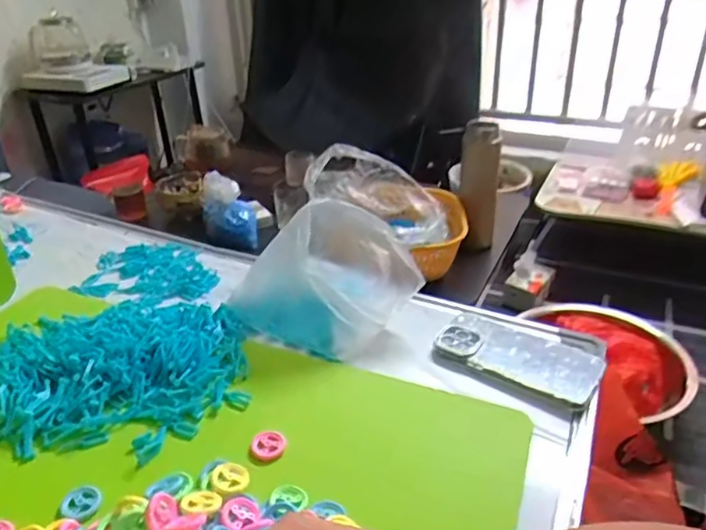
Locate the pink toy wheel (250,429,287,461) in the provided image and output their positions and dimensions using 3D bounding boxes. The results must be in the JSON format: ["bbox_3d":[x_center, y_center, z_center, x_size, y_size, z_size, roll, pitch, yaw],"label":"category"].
[{"bbox_3d":[-0.074,0.157,0.508,0.030,0.011,0.025,-1,31,-3],"label":"pink toy wheel"}]

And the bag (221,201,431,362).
[{"bbox_3d":[-0.030,0.002,0.649,0.174,0.125,0.141,17,34,28],"label":"bag"}]

